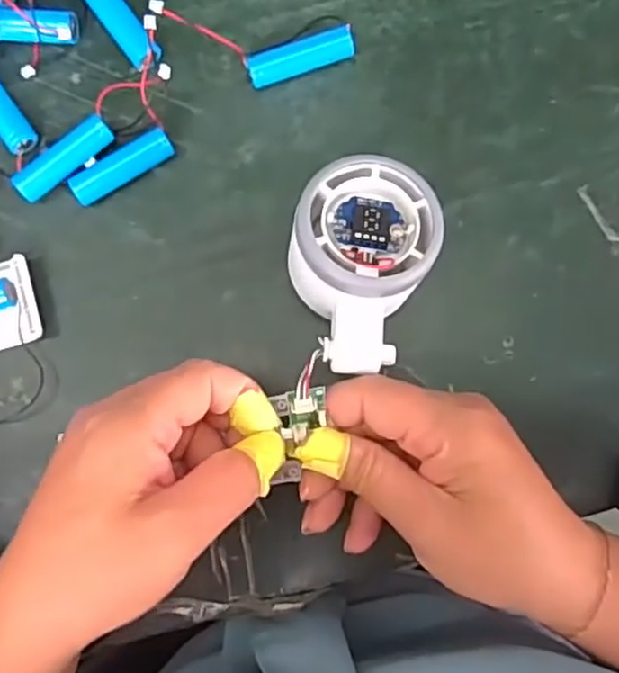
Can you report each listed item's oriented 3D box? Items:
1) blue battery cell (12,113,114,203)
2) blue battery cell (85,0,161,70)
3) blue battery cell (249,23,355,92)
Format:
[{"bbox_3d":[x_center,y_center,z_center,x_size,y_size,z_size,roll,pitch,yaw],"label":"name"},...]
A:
[{"bbox_3d":[-0.114,-0.082,0.326,0.051,0.014,0.014,-42,86,-3],"label":"blue battery cell"},{"bbox_3d":[-0.091,-0.151,0.332,0.014,0.014,0.050,-38,90,-2],"label":"blue battery cell"},{"bbox_3d":[-0.004,-0.132,0.332,0.051,0.012,0.015,-21,86,-1],"label":"blue battery cell"}]

